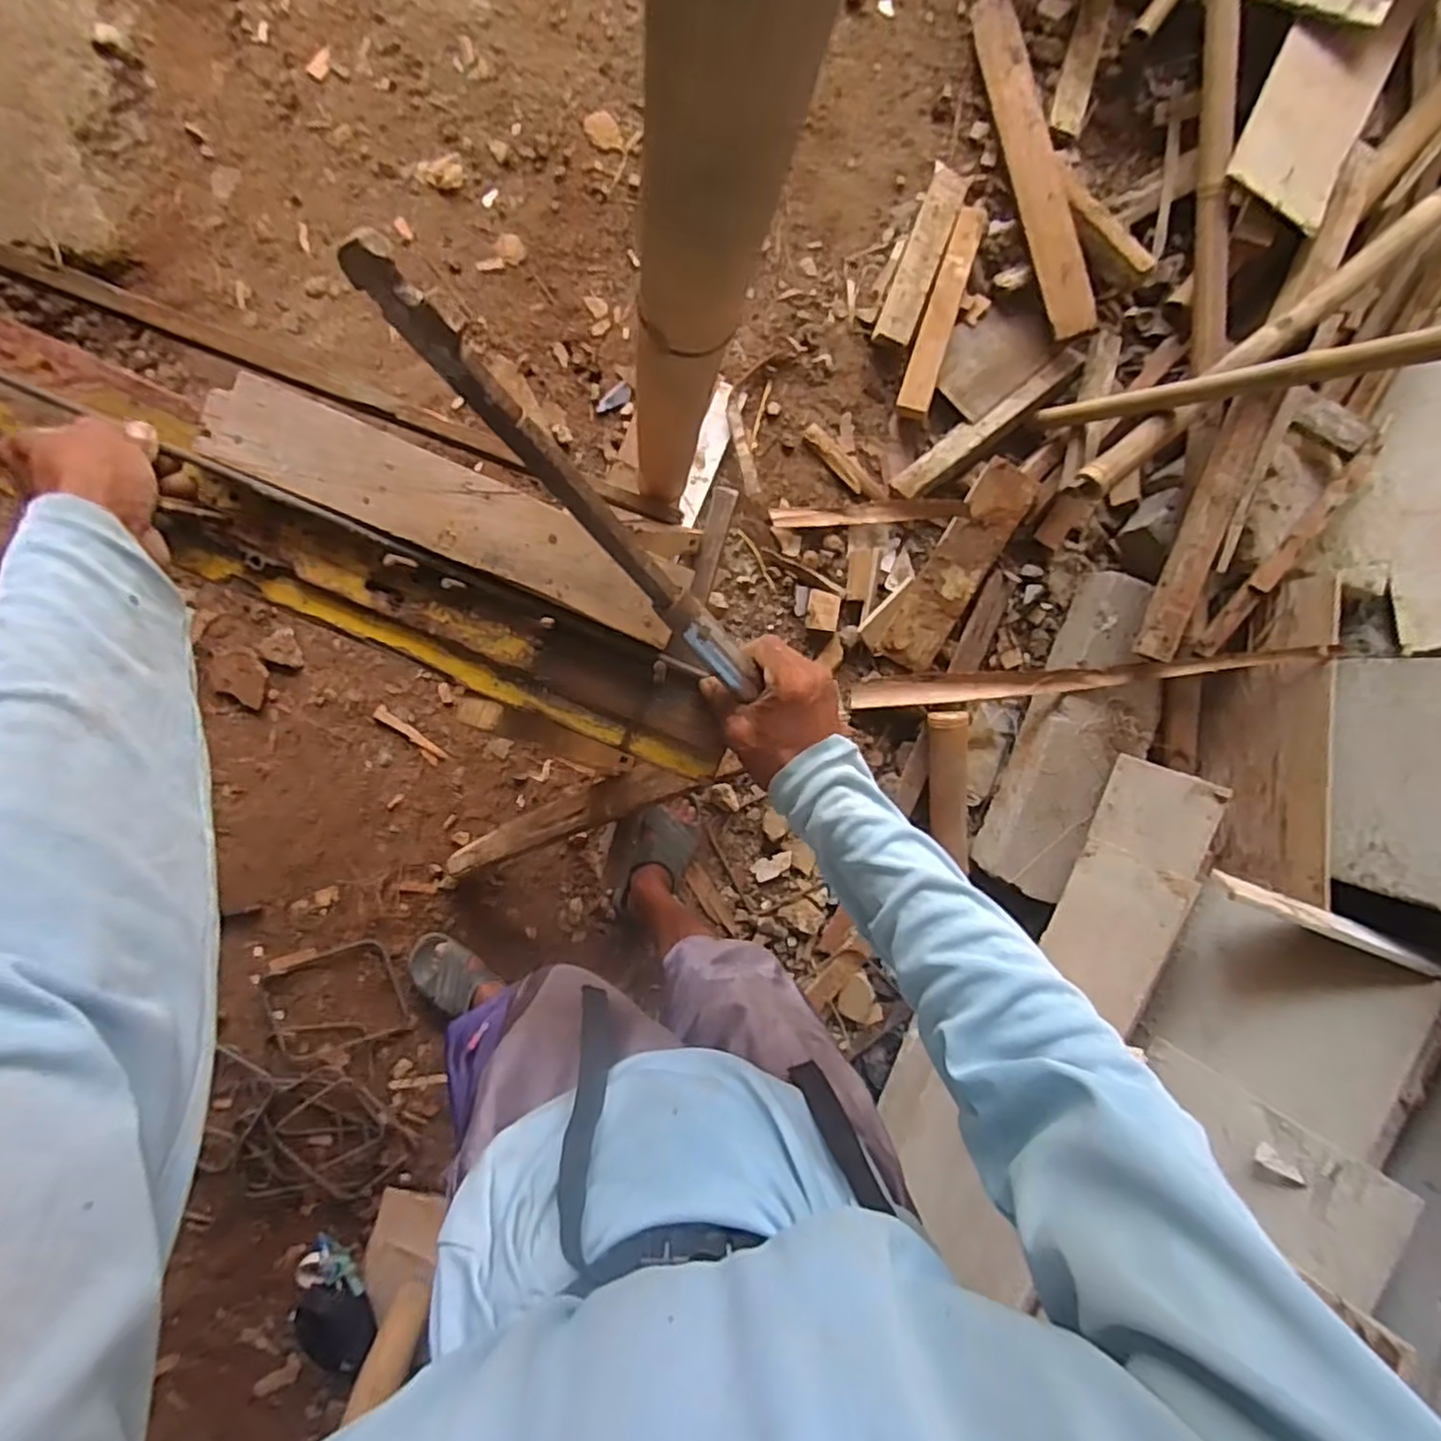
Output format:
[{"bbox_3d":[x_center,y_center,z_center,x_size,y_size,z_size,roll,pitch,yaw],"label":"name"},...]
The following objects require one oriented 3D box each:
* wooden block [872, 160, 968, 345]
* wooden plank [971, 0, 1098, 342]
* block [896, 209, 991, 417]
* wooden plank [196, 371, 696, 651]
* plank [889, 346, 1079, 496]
[{"bbox_3d":[0.358,-0.824,1.248,0.067,0.020,0.322,21,91,16],"label":"wooden block"},{"bbox_3d":[0.539,-0.958,1.215,0.076,0.023,0.605,-14,88,13],"label":"wooden plank"},{"bbox_3d":[0.394,-0.723,1.239,0.056,0.033,0.366,17,93,-4],"label":"block"},{"bbox_3d":[-0.182,-0.143,0.479,0.328,0.015,0.060,23,92,-5],"label":"wooden plank"},{"bbox_3d":[0.482,-0.530,1.257,0.399,0.044,0.056,-38,95,0],"label":"plank"}]

